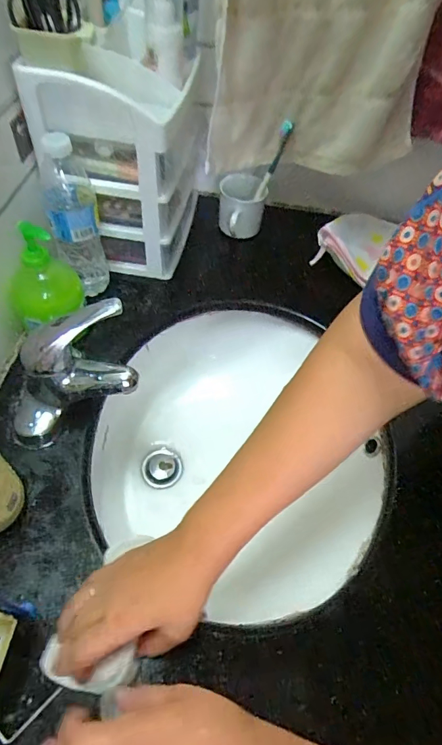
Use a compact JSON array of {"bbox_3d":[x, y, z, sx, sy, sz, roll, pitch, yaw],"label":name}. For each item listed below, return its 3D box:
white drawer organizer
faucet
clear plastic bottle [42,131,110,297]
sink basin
[{"bbox_3d":[-0.133,-0.299,0.620,0.183,0.260,0.176,15,55,6],"label":"white drawer organizer"},{"bbox_3d":[-0.171,0.001,0.486,0.140,0.136,0.082,-11,56,-13],"label":"faucet"},{"bbox_3d":[-0.193,-0.207,0.579,0.058,0.214,0.075,-7,55,-10],"label":"clear plastic bottle"},{"bbox_3d":[-0.015,0.113,0.597,0.342,0.188,0.410,-2,55,-7],"label":"sink basin"}]

